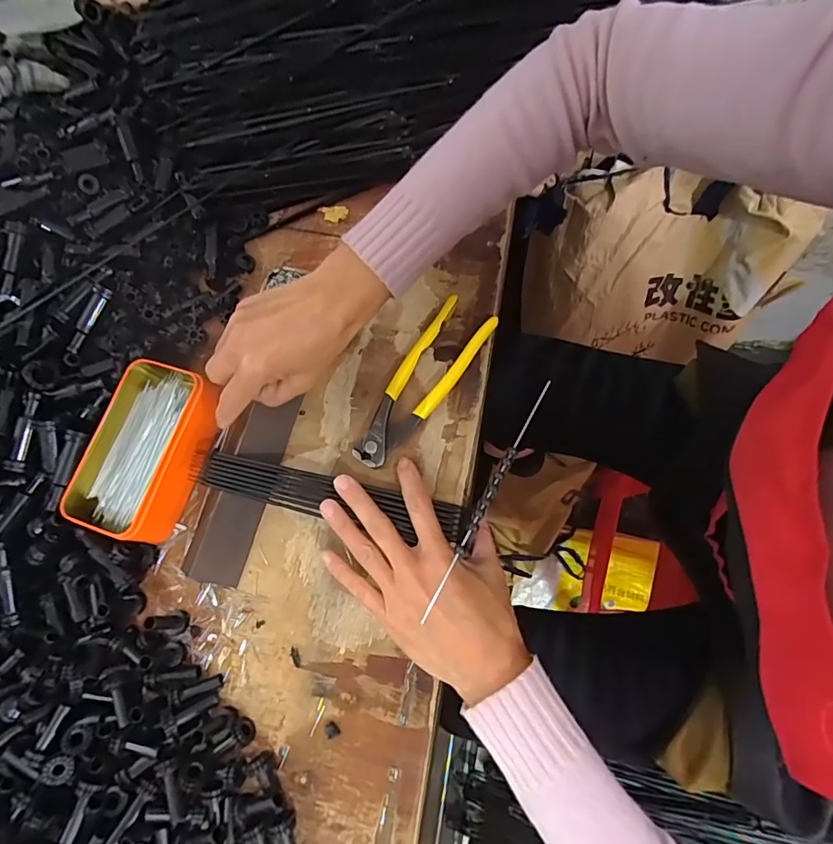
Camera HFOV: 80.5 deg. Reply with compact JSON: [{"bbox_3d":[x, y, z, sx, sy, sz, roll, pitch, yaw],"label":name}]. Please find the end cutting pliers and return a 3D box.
[{"bbox_3d":[0.003,-0.033,0.424,0.047,0.018,0.165,34,80,18],"label":"end cutting pliers"}]

